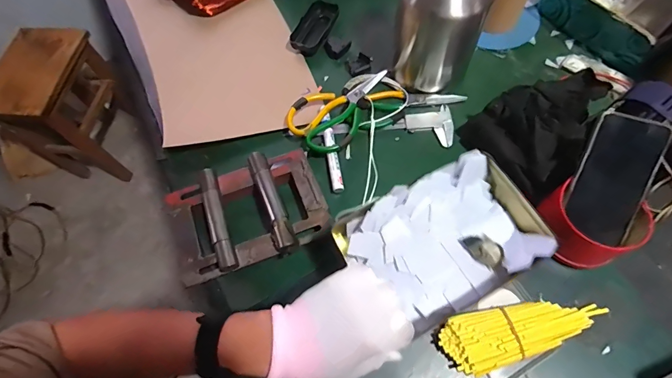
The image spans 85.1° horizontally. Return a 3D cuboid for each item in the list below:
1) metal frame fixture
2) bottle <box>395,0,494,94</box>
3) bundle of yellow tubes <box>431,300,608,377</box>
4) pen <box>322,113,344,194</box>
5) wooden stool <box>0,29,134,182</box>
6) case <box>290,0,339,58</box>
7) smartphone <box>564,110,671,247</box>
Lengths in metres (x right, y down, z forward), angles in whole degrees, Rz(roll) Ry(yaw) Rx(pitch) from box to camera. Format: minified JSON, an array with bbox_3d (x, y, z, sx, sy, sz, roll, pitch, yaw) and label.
[{"bbox_3d":[-0.114,0.030,0.479,0.195,0.044,0.137,-19,66,-6],"label":"metal frame fixture"},{"bbox_3d":[0.145,-0.246,0.489,0.118,0.240,0.092,12,66,8],"label":"bottle"},{"bbox_3d":[0.214,0.165,0.421,0.194,0.029,0.061,-12,65,-3],"label":"bundle of yellow tubes"},{"bbox_3d":[-0.007,-0.052,0.528,0.016,0.017,0.124,-9,65,-2],"label":"pen"},{"bbox_3d":[-0.877,-0.260,1.249,0.249,0.436,0.323,8,66,8],"label":"wooden stool"},{"bbox_3d":[-0.036,-0.280,0.644,0.051,0.031,0.114,23,68,12],"label":"case"},{"bbox_3d":[0.323,-0.011,0.428,0.078,0.012,0.146,17,107,8],"label":"smartphone"}]

